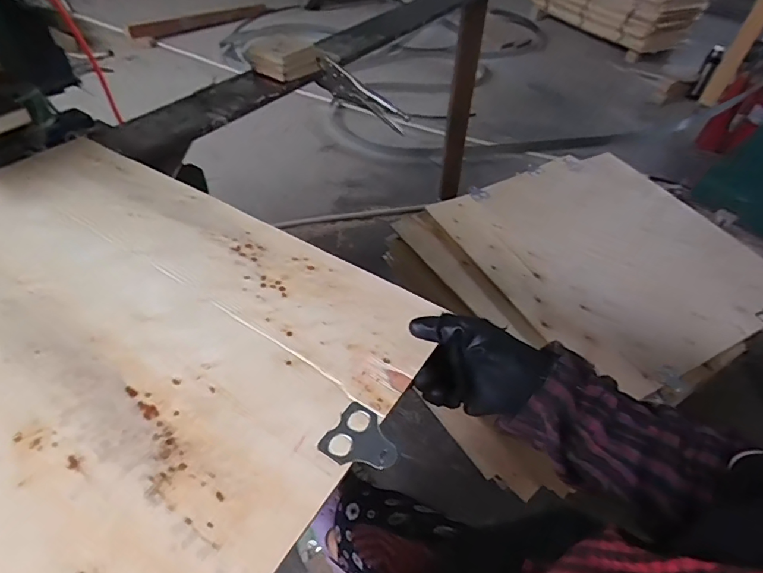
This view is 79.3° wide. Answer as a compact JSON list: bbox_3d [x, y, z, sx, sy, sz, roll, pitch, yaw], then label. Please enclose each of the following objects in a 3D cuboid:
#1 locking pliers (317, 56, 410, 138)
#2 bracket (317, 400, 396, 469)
[{"bbox_3d":[-0.039,-0.353,0.855,0.205,0.063,0.019,36,53,13],"label":"locking pliers"},{"bbox_3d":[-0.013,0.117,0.350,0.055,0.005,0.048,26,50,22],"label":"bracket"}]

